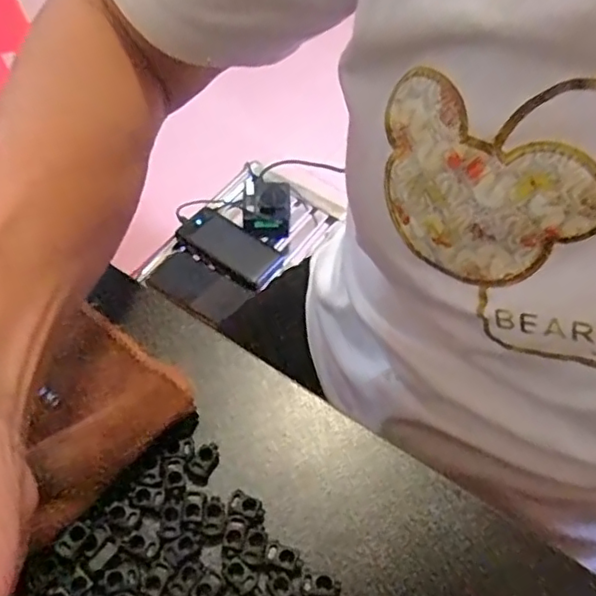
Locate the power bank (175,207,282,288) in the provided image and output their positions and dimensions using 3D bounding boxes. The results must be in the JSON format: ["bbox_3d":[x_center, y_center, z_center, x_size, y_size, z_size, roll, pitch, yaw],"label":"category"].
[{"bbox_3d":[-0.100,-0.078,0.871,0.152,0.015,0.071,31,58,17],"label":"power bank"}]

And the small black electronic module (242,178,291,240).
[{"bbox_3d":[-0.049,-0.139,0.905,0.069,0.041,0.090,2,55,-2],"label":"small black electronic module"}]

